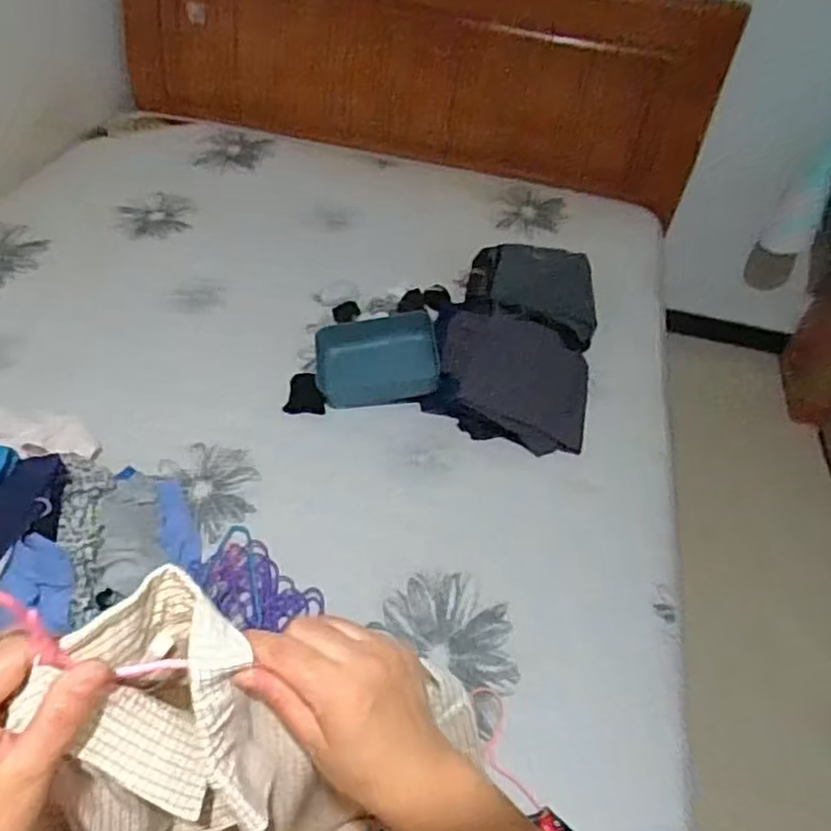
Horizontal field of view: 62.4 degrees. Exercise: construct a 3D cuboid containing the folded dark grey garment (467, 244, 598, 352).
[{"bbox_3d":[0.282,-0.309,1.654,0.305,0.086,0.280,6,48,0],"label":"folded dark grey garment"}]

